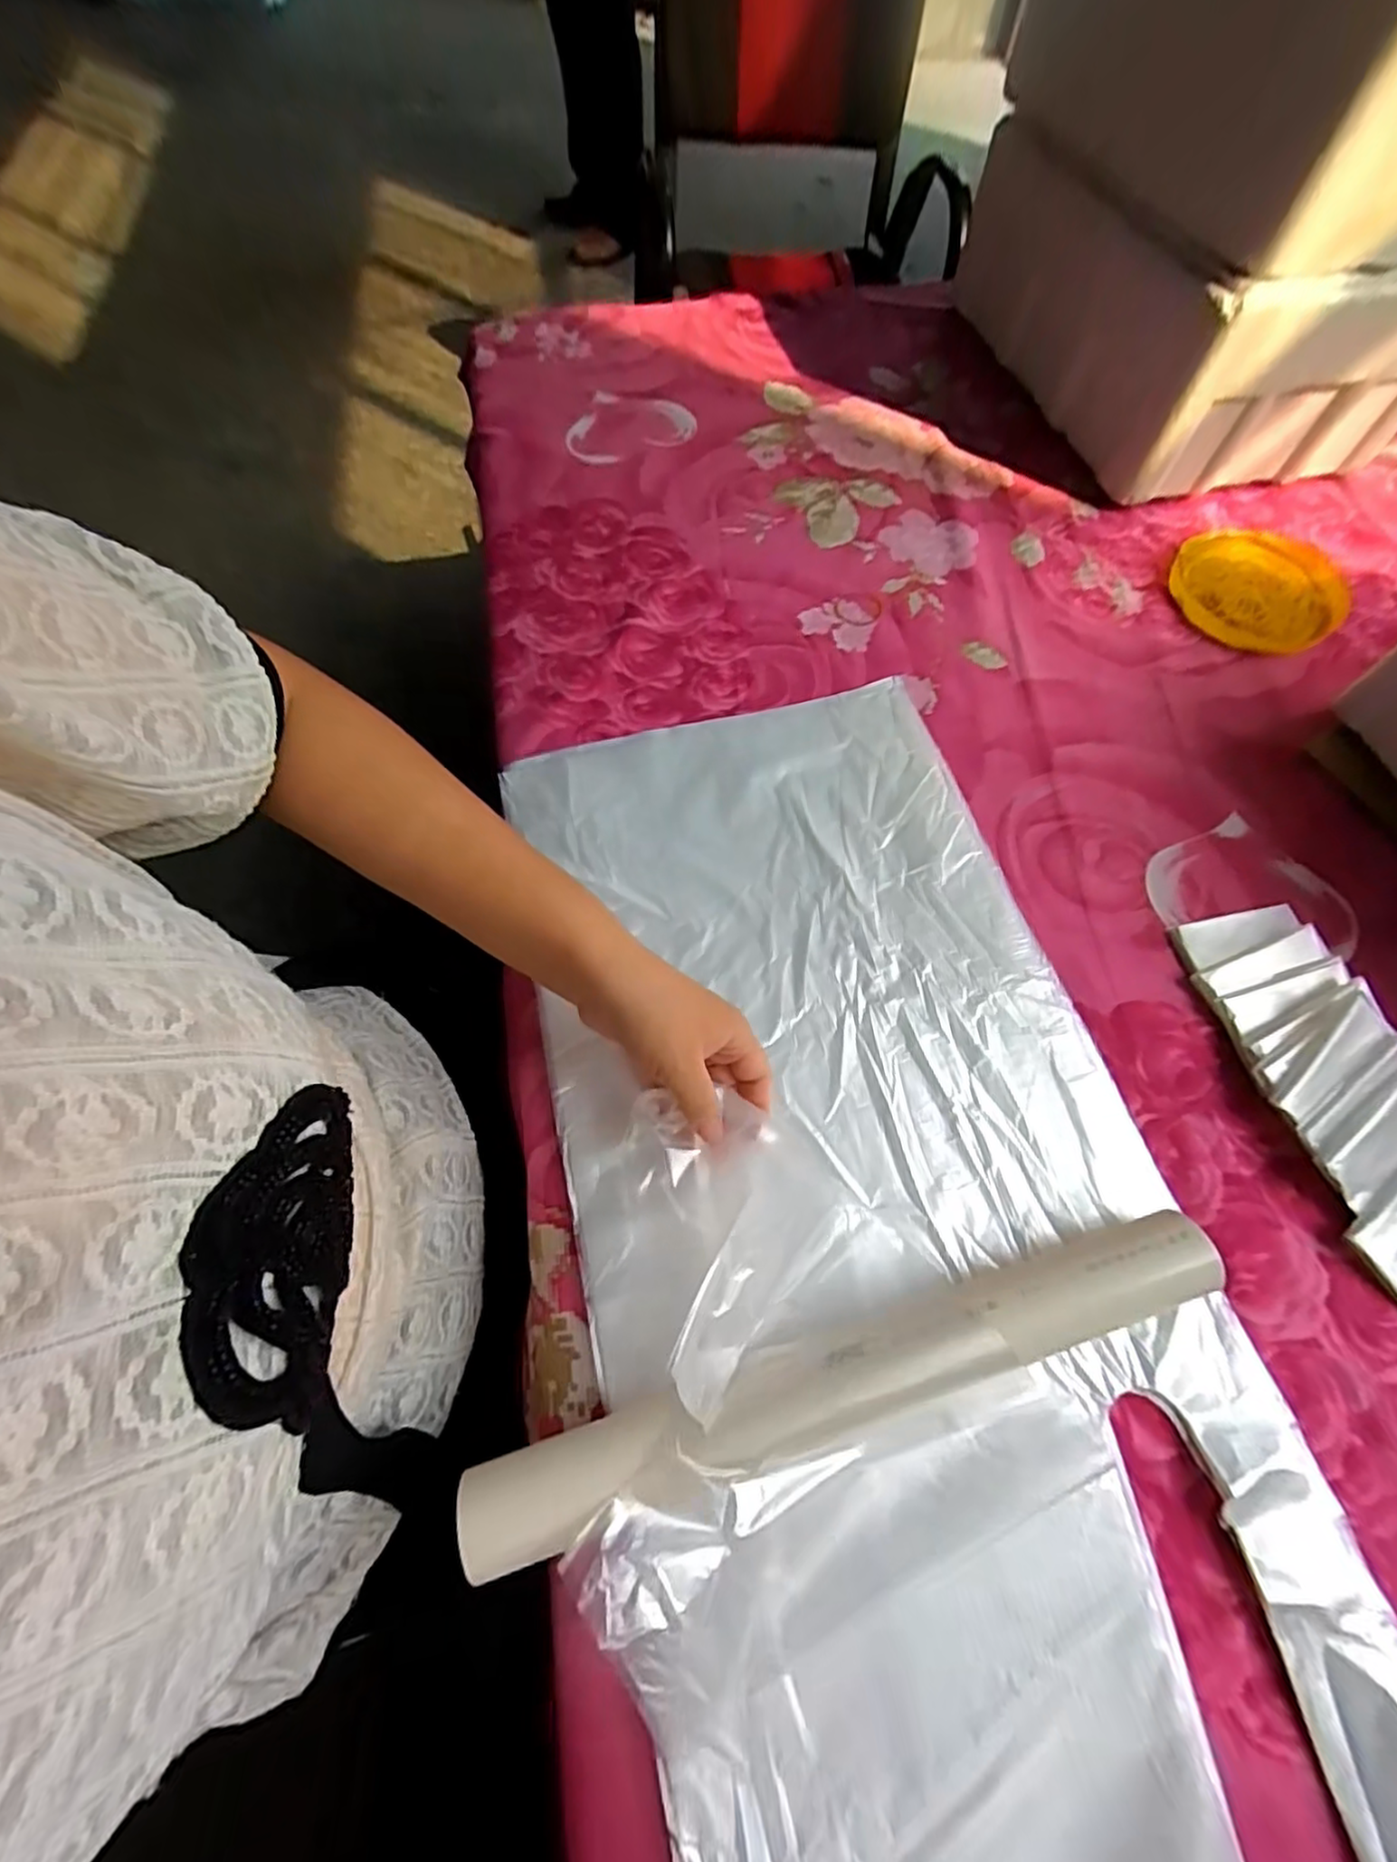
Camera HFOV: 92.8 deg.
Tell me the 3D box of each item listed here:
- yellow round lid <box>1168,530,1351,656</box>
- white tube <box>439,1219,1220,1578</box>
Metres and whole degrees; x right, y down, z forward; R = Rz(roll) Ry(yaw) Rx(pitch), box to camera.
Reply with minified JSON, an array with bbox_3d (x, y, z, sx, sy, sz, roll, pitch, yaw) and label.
[{"bbox_3d":[0.478,-0.292,0.565,0.140,0.011,0.131,0,65,0],"label":"yellow round lid"},{"bbox_3d":[0.072,0.206,0.311,0.356,0.041,0.039,-15,66,-7],"label":"white tube"}]

